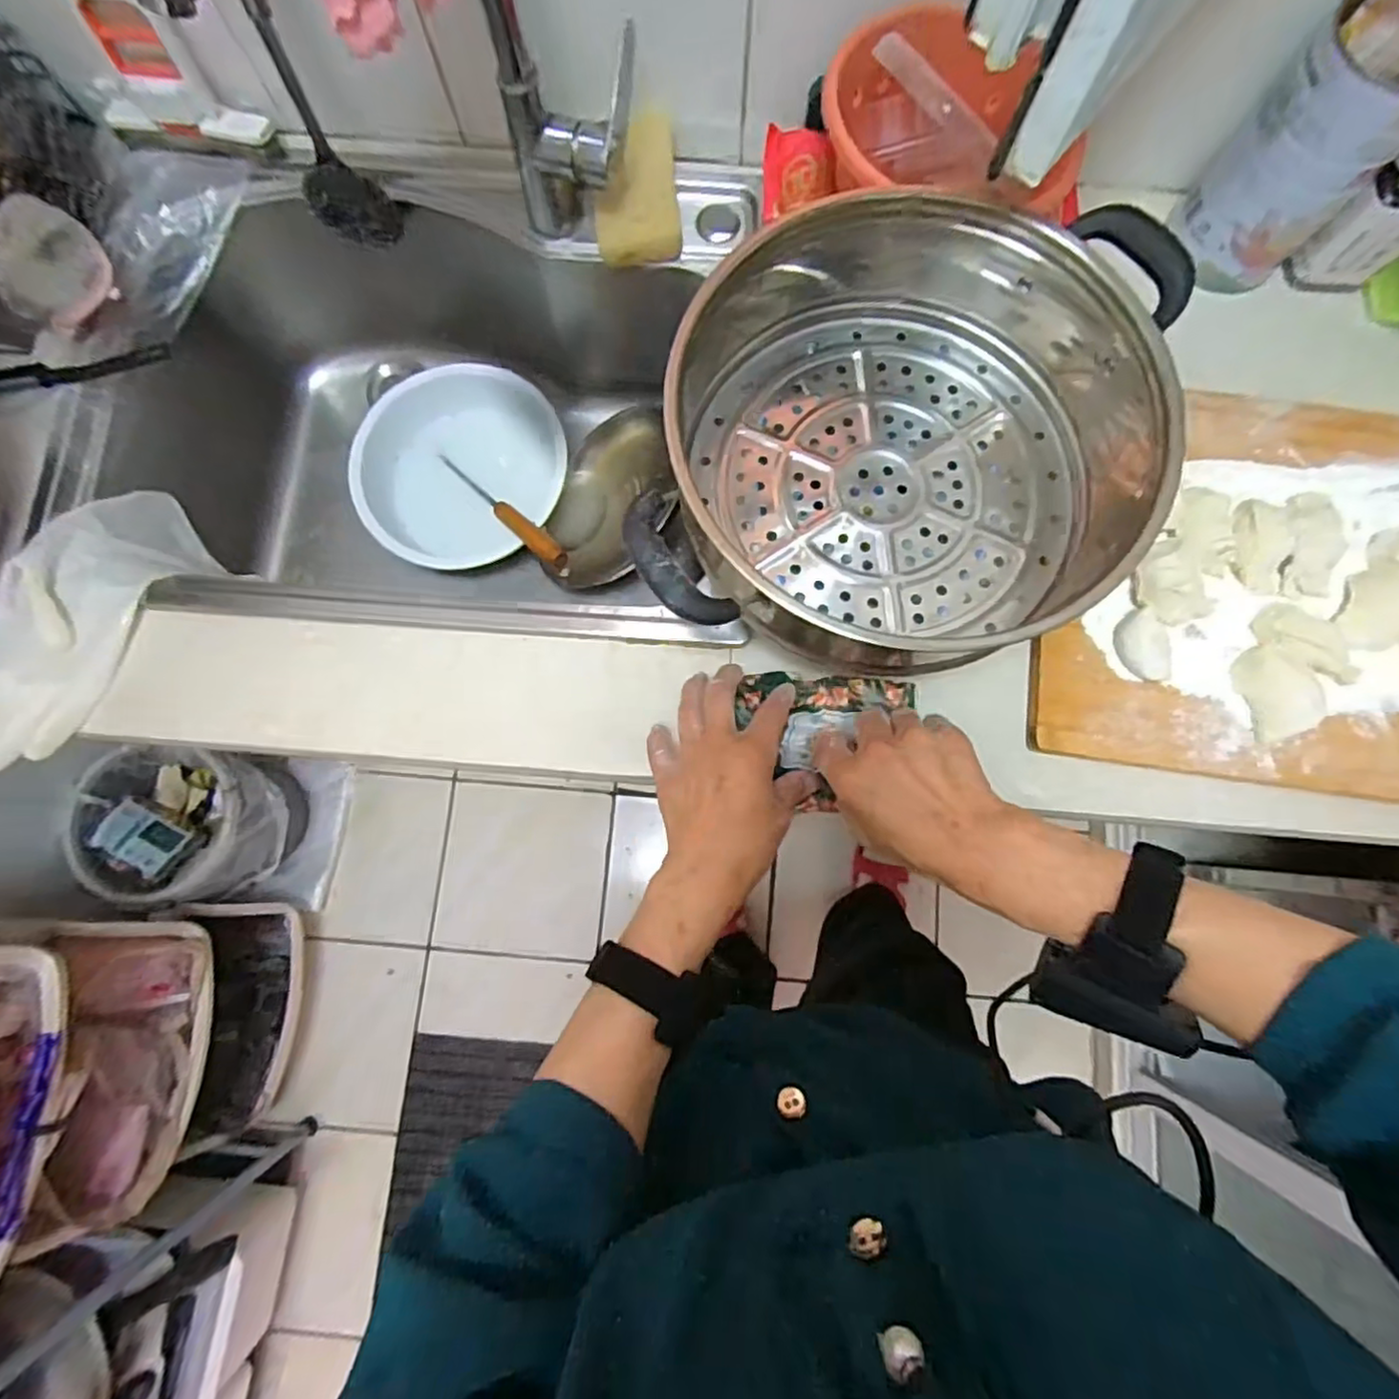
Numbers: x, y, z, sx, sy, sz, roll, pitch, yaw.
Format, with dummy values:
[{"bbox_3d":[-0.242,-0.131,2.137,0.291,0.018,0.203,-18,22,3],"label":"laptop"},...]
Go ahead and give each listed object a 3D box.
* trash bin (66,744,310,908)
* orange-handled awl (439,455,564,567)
[{"bbox_3d":[-0.808,0.203,1.088,0.249,0.220,0.233,6,80,1],"label":"trash bin"},{"bbox_3d":[-0.195,-0.188,0.661,0.022,0.015,0.202,-45,63,-7],"label":"orange-handled awl"}]

